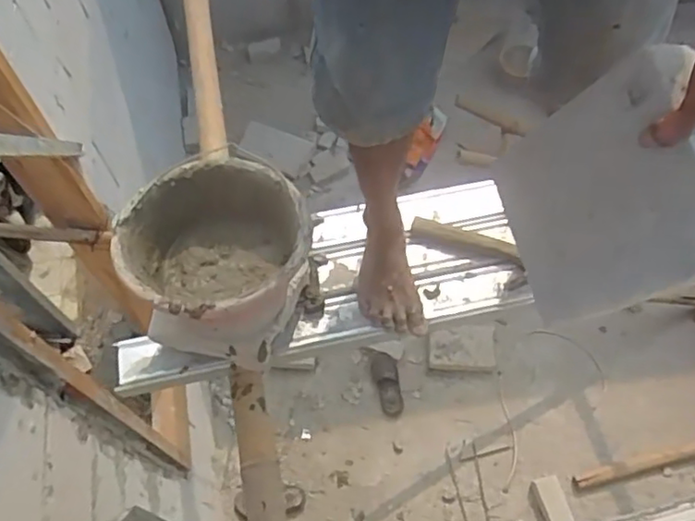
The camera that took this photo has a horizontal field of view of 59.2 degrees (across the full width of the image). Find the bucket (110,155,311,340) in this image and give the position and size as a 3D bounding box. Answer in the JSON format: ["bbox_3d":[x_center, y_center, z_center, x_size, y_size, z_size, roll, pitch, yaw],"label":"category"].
[{"bbox_3d":[-0.176,-0.010,0.839,0.238,0.162,0.228,0,62,-1],"label":"bucket"}]

